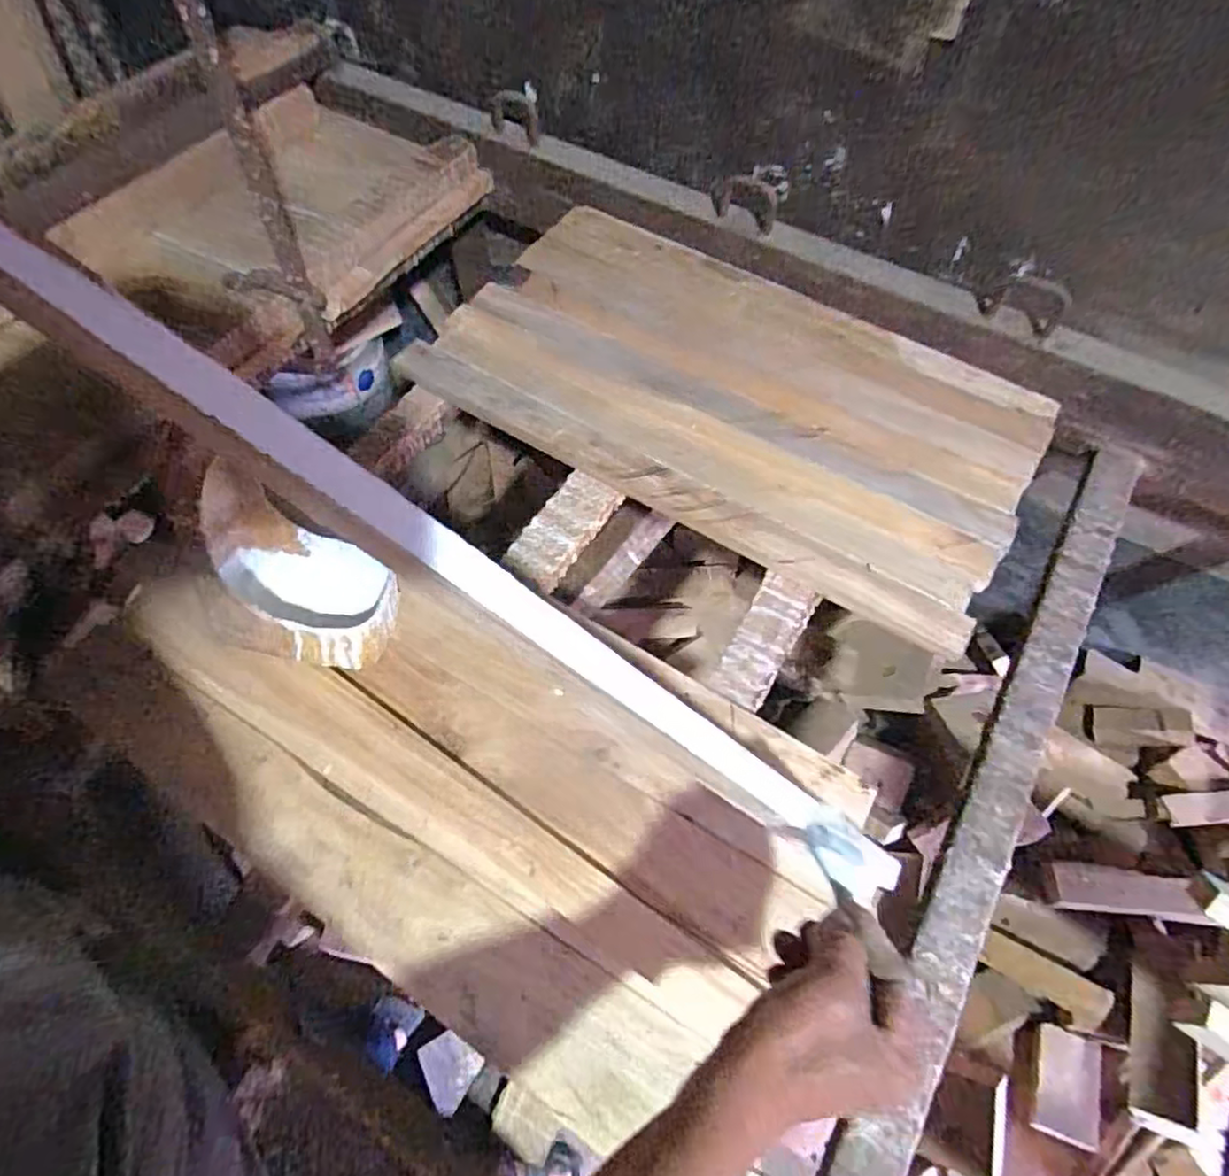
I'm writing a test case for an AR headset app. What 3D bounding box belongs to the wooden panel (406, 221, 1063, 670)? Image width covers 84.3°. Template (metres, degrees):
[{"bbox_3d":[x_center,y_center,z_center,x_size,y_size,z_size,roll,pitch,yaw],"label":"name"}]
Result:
[{"bbox_3d":[0.137,-0.248,0.839,0.712,0.023,0.404,30,65,16],"label":"wooden panel"}]

